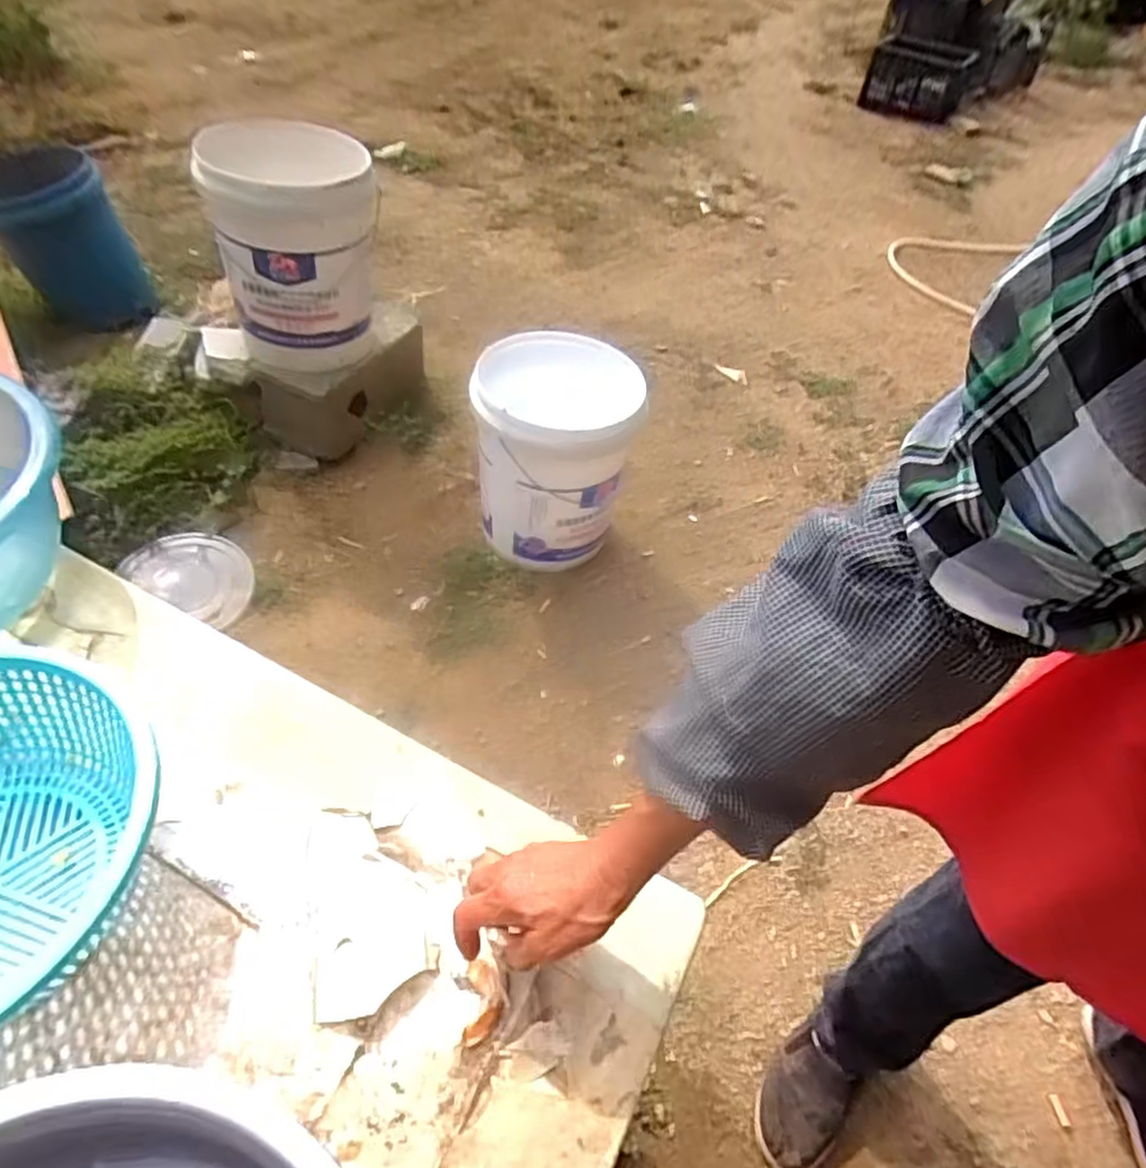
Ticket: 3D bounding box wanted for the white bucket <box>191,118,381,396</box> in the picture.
[{"bbox_3d":[-0.538,-0.640,1.419,0.302,0.410,0.306,-12,51,-16],"label":"white bucket"}]

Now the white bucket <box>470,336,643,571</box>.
[{"bbox_3d":[-0.035,-0.233,1.364,0.263,0.424,0.257,3,48,-4],"label":"white bucket"}]

